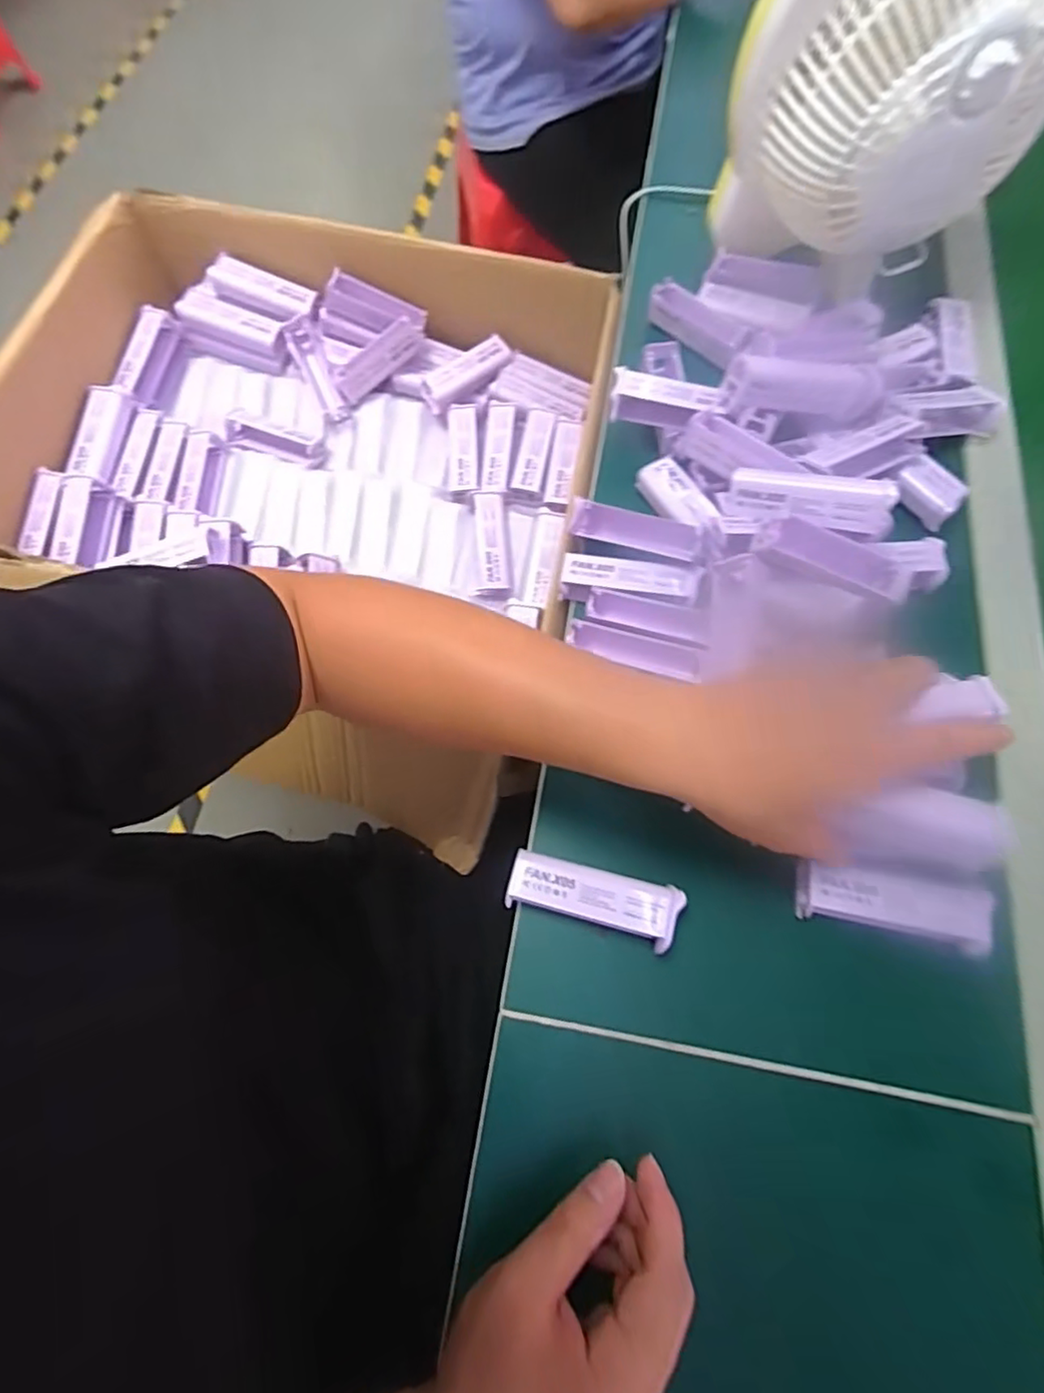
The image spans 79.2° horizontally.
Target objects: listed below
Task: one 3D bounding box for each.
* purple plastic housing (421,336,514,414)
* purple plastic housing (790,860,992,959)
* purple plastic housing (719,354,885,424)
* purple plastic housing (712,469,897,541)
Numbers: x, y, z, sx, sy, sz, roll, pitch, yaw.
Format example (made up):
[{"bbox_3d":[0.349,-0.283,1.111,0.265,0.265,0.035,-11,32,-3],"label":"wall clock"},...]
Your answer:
[{"bbox_3d":[-0.057,-0.334,0.656,0.103,0.022,0.034,-35,73,-11],"label":"purple plastic housing"},{"bbox_3d":[0.217,0.123,0.371,0.100,0.023,0.034,12,70,6],"label":"purple plastic housing"},{"bbox_3d":[0.215,-0.233,0.478,0.125,0.026,0.034,-3,69,-14],"label":"purple plastic housing"},{"bbox_3d":[0.193,-0.133,0.426,0.102,0.031,0.025,15,26,21],"label":"purple plastic housing"}]

